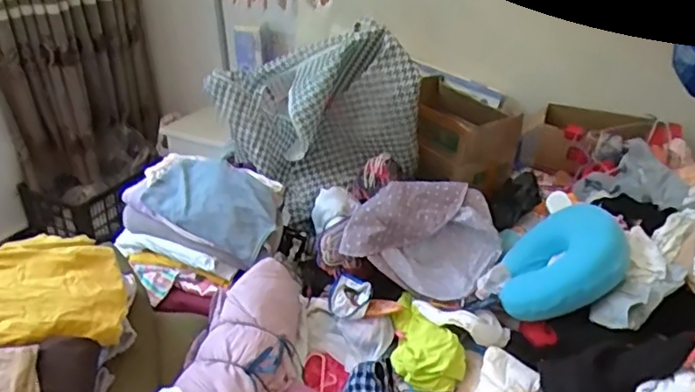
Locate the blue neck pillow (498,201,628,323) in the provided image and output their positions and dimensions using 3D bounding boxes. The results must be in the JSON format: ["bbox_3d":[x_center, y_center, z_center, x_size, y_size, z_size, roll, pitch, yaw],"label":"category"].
[{"bbox_3d":[0.456,0.142,1.250,0.095,0.273,0.264,43,23,-18],"label":"blue neck pillow"}]

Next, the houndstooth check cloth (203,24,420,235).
[{"bbox_3d":[-0.080,-0.196,1.530,0.517,0.426,0.244,6,29,7],"label":"houndstooth check cloth"}]

